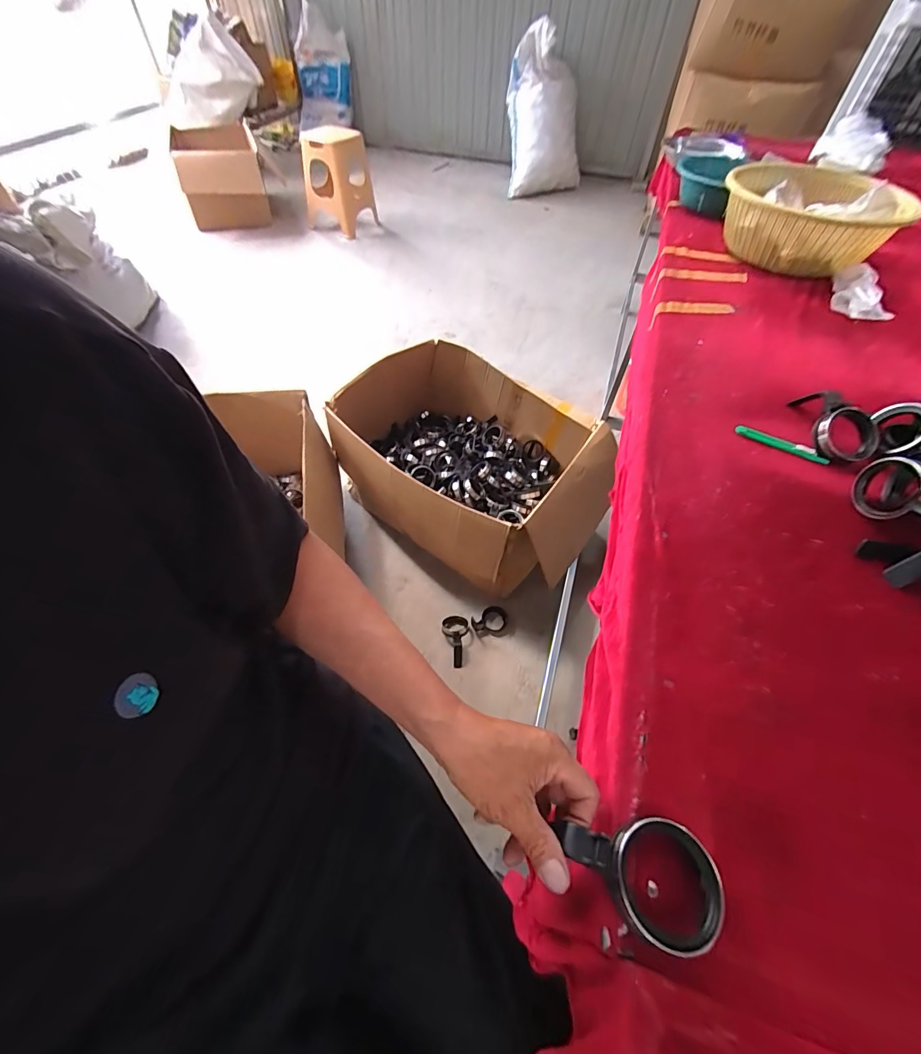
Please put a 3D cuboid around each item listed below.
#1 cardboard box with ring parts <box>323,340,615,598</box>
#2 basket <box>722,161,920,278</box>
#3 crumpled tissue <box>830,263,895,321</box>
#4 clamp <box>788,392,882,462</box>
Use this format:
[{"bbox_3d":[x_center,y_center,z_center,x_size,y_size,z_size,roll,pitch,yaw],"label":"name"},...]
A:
[{"bbox_3d":[0.032,-0.190,1.249,0.778,0.310,0.546,34,60,20],"label":"cardboard box with ring parts"},{"bbox_3d":[0.750,-0.672,0.916,0.343,0.149,0.299,30,59,18],"label":"basket"},{"bbox_3d":[0.788,-0.452,0.817,0.112,0.048,0.122,25,57,15],"label":"crumpled tissue"},{"bbox_3d":[0.511,-0.143,0.578,0.092,0.049,0.117,-37,62,-24],"label":"clamp"}]

